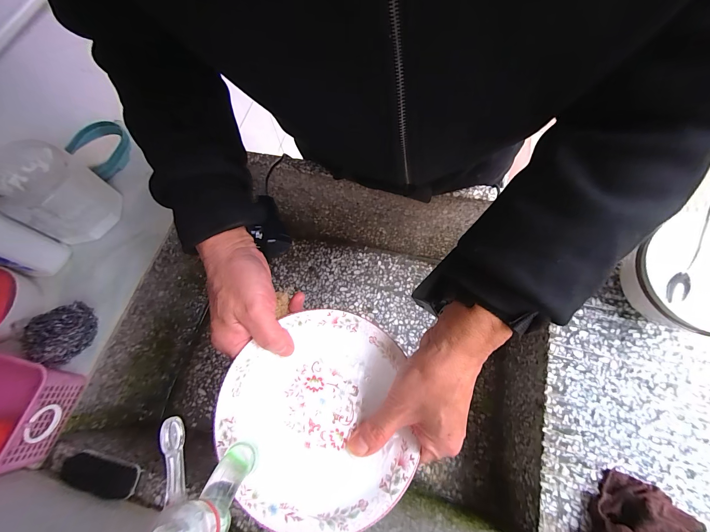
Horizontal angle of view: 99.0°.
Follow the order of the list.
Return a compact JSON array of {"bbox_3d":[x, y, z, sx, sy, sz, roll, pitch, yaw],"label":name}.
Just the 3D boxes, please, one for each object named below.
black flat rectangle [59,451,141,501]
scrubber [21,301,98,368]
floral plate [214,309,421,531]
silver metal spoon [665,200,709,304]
[{"bbox_3d":[-0.280,0.229,0.333,0.079,0.020,0.029,10,68,7],"label":"black flat rectangle"},{"bbox_3d":[-0.349,0.079,0.364,0.051,0.046,0.072,20,69,11],"label":"scrubber"},{"bbox_3d":[-0.032,0.124,0.266,0.155,0.024,0.166,4,57,-11],"label":"floral plate"},{"bbox_3d":[0.410,-0.033,0.368,0.019,0.013,0.165,7,103,6],"label":"silver metal spoon"}]

